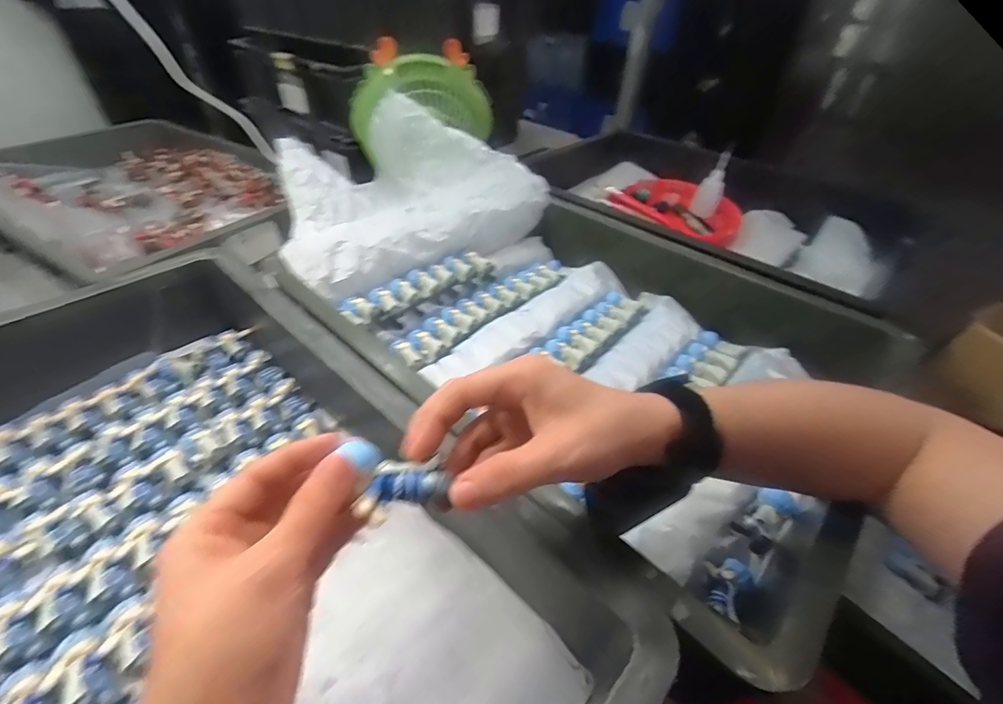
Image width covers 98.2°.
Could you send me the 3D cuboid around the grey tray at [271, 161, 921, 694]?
[{"bbox_3d":[0.092,-0.035,0.502,0.448,0.106,0.595,-30,51,-32],"label":"grey tray"}]

